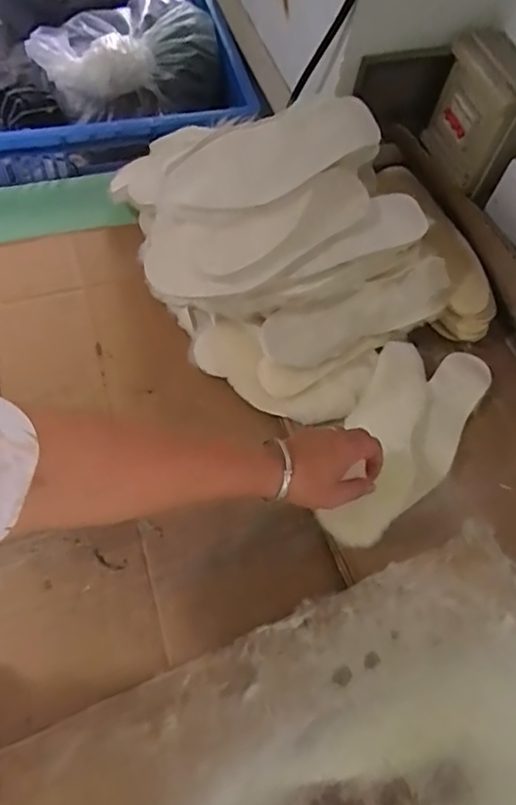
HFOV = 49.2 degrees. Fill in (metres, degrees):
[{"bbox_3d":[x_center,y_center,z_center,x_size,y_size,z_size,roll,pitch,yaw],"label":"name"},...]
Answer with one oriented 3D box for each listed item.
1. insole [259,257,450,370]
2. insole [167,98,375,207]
[{"bbox_3d":[0.126,-0.107,0.678,0.249,0.020,0.069,-21,108,-14],"label":"insole"},{"bbox_3d":[0.017,-0.259,0.588,0.234,0.027,0.083,-25,67,-18],"label":"insole"}]

